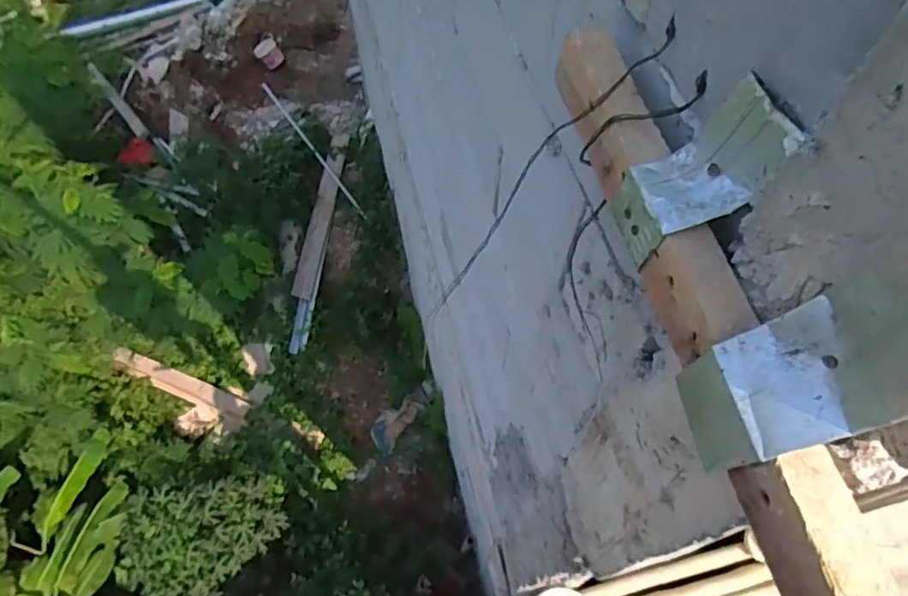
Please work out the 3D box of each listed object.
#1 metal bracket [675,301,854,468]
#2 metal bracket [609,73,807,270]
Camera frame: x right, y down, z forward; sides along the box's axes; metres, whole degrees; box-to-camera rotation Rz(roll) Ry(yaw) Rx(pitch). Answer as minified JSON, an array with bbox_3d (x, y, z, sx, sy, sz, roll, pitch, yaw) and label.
[{"bbox_3d":[0.175,0.058,0.331,0.041,0.109,0.068,-7,62,-3],"label":"metal bracket"},{"bbox_3d":[0.158,-0.079,0.381,0.039,0.142,0.062,12,58,-28],"label":"metal bracket"}]

